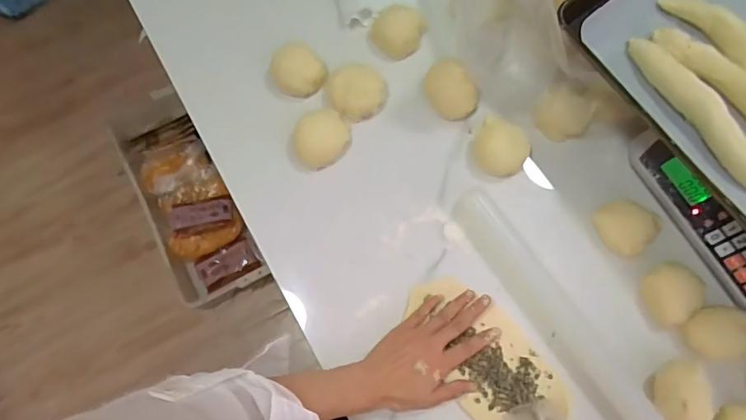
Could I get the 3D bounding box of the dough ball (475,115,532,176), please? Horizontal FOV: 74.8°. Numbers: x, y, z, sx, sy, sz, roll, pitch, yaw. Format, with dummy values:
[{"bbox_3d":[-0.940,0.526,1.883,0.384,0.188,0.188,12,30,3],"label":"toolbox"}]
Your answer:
[{"bbox_3d":[0.154,-0.075,0.587,0.065,0.029,0.064,0,75,2],"label":"dough ball"}]

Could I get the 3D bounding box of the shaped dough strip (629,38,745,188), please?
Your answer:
[{"bbox_3d":[0.325,-0.099,0.484,0.026,0.027,0.188,-31,76,-6],"label":"shaped dough strip"}]

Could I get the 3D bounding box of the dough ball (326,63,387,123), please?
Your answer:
[{"bbox_3d":[-0.019,-0.144,0.603,0.076,0.040,0.059,-7,76,2],"label":"dough ball"}]

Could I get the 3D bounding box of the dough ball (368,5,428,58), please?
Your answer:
[{"bbox_3d":[0.030,-0.231,0.627,0.066,0.036,0.064,20,78,8],"label":"dough ball"}]

